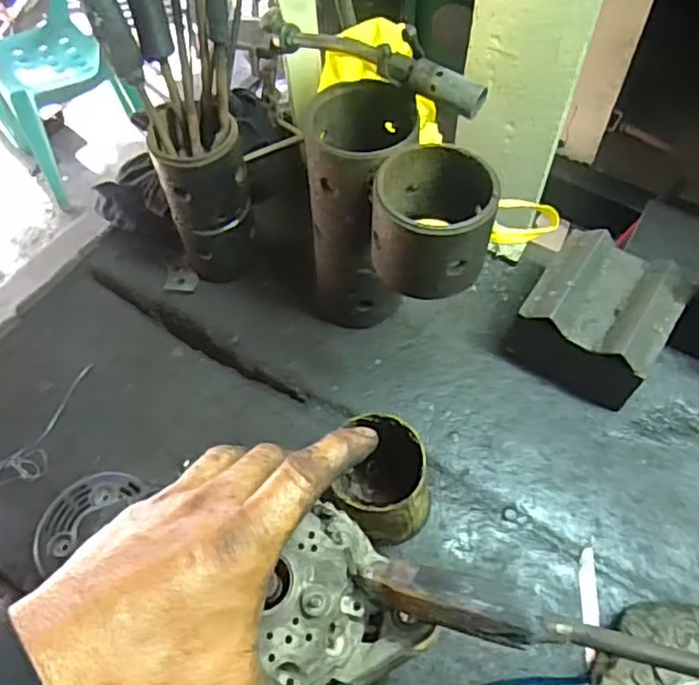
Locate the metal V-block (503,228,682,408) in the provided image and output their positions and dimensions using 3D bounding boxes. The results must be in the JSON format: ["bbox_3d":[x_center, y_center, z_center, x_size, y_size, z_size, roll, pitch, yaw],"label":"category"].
[{"bbox_3d":[0.230,-0.021,0.605,0.123,0.098,0.111,31,63,19],"label":"metal V-block"}]

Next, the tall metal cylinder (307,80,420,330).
[{"bbox_3d":[0.009,-0.108,0.578,0.086,0.215,0.098,13,58,10],"label":"tall metal cylinder"}]

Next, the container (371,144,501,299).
[{"bbox_3d":[0.061,-0.092,0.483,0.087,0.072,0.096,-5,57,-2],"label":"container"}]

